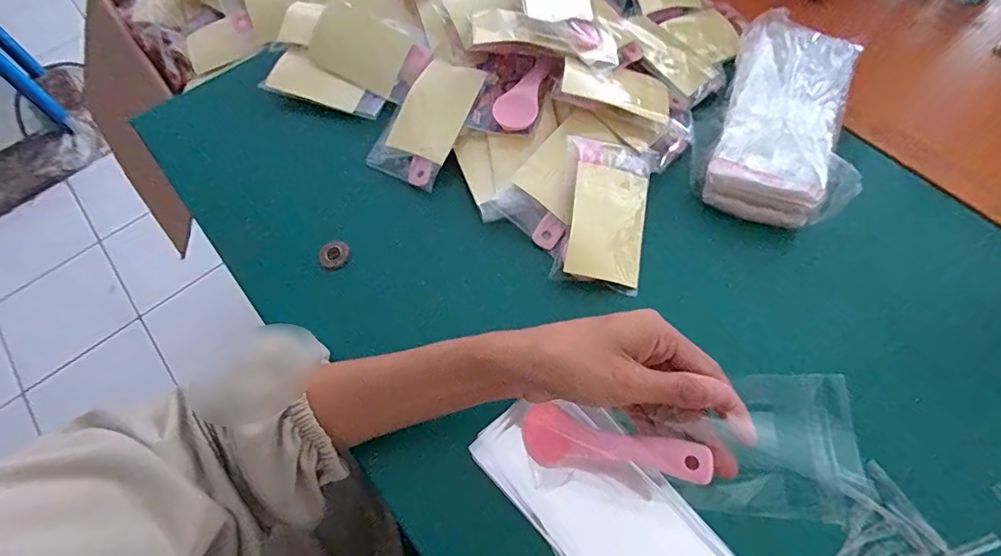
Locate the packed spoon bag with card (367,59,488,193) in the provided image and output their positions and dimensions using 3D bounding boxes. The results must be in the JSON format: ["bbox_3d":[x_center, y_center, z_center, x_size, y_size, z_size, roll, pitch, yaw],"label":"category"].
[{"bbox_3d":[-0.064,-0.136,0.423,0.066,0.009,0.110,25,87,17],"label":"packed spoon bag with card"}]

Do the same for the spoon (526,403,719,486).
[{"bbox_3d":[0.064,0.099,0.287,0.109,0.011,0.032,0,61,33],"label":"spoon"}]

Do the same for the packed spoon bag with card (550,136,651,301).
[{"bbox_3d":[0.082,-0.053,0.384,0.065,0.013,0.122,12,71,-10],"label":"packed spoon bag with card"}]

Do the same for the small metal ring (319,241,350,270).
[{"bbox_3d":[-0.132,-0.019,0.390,0.024,0.004,0.022,-1,64,2],"label":"small metal ring"}]

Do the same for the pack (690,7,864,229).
[{"bbox_3d":[0.233,-0.141,0.418,0.120,0.038,0.202,17,66,11],"label":"pack"}]

